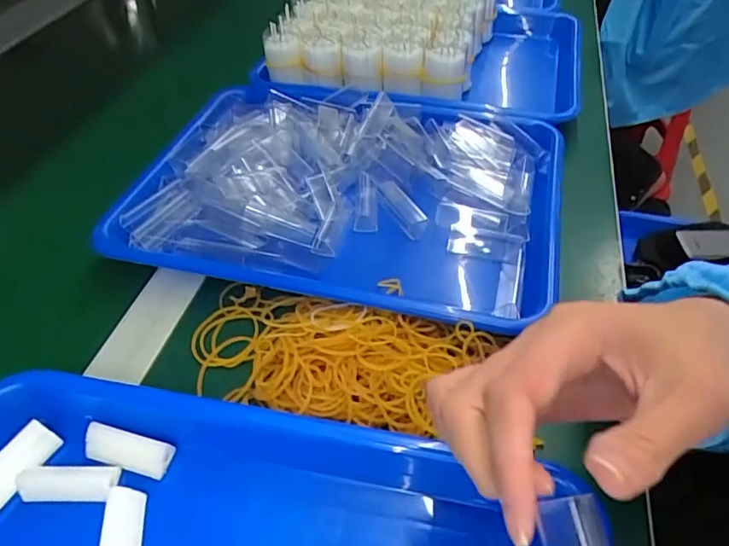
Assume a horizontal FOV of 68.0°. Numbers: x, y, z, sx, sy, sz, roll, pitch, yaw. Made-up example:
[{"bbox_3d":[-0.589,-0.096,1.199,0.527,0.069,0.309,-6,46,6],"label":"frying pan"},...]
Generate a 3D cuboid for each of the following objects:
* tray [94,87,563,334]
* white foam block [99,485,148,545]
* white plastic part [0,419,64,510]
[{"bbox_3d":[-0.013,-0.069,0.436,0.331,0.041,0.240,9,48,11],"label":"tray"},{"bbox_3d":[-0.117,0.129,0.260,0.017,0.011,0.046,-8,47,-5],"label":"white foam block"},{"bbox_3d":[-0.183,0.100,0.282,0.020,0.013,0.045,22,51,17],"label":"white plastic part"}]

